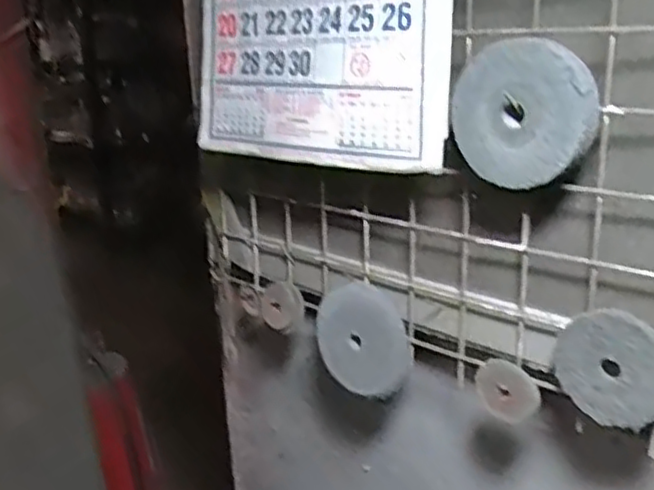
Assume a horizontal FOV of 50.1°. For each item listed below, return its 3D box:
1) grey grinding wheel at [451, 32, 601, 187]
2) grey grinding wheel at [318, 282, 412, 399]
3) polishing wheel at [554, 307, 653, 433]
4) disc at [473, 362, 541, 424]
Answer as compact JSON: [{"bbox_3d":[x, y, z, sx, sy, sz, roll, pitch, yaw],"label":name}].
[{"bbox_3d":[0.141,-0.097,0.510,0.101,0.103,0.021,21,22,38],"label":"grey grinding wheel"},{"bbox_3d":[0.033,0.094,0.694,0.106,0.105,0.015,18,14,30],"label":"grey grinding wheel"},{"bbox_3d":[0.213,0.092,0.520,0.086,0.084,0.017,11,22,35],"label":"polishing wheel"},{"bbox_3d":[0.153,0.124,0.594,0.054,0.051,0.011,8,21,30],"label":"disc"}]

